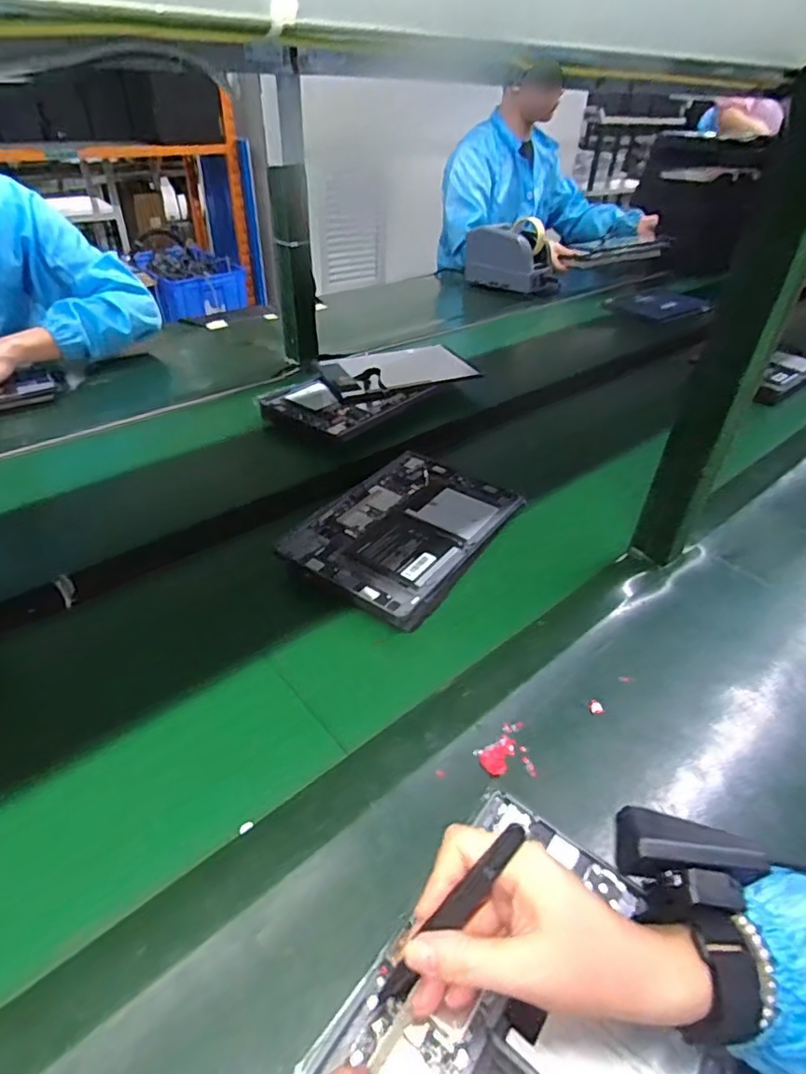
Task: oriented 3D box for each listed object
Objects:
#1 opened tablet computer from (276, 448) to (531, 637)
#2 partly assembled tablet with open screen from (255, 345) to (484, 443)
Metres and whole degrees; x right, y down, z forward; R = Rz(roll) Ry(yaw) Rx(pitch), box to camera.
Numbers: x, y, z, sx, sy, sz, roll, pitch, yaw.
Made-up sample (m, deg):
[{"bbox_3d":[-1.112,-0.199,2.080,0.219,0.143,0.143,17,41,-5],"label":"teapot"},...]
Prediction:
[{"bbox_3d":[0.005,-0.014,0.637,0.172,0.018,0.252,28,45,22],"label":"opened tablet computer"},{"bbox_3d":[-0.054,-0.249,0.925,0.336,0.026,0.205,-33,51,-31],"label":"partly assembled tablet with open screen"}]

